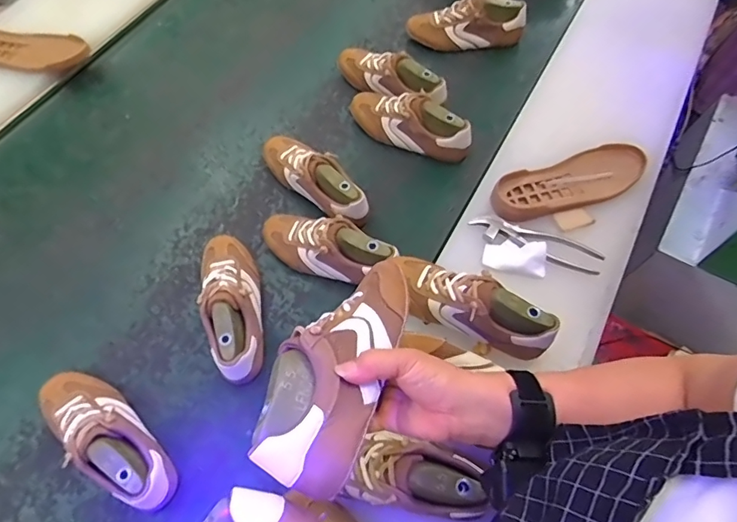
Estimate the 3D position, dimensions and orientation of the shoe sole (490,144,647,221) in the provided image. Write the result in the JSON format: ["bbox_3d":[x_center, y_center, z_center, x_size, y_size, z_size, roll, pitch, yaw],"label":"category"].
[{"bbox_3d":[0.311,-0.123,0.742,0.255,0.023,0.093,-19,63,-10],"label":"shoe sole"}]

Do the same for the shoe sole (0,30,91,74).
[{"bbox_3d":[-0.694,-0.429,0.948,0.264,0.028,0.117,14,63,5],"label":"shoe sole"}]

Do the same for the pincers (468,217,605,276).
[{"bbox_3d":[0.244,-0.027,0.701,0.190,0.019,0.045,19,63,10],"label":"pincers"}]

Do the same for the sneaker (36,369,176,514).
[{"bbox_3d":[-0.338,0.219,0.607,0.230,0.086,0.075,35,67,17],"label":"sneaker"}]

